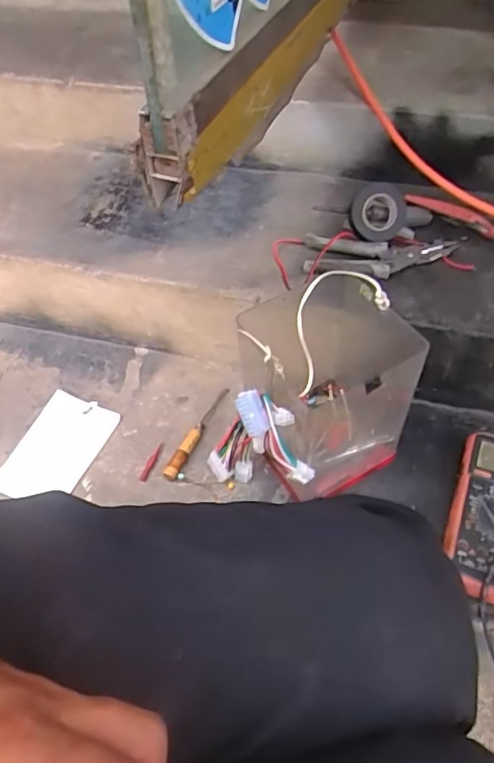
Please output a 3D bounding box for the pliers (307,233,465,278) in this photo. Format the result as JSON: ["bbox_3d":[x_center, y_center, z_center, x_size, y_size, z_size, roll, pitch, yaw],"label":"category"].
[{"bbox_3d":[0.166,-0.157,0.655,0.190,0.029,0.067,0,55,3],"label":"pliers"}]

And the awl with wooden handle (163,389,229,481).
[{"bbox_3d":[-0.062,0.060,0.675,0.017,0.014,0.139,21,54,19],"label":"awl with wooden handle"}]

